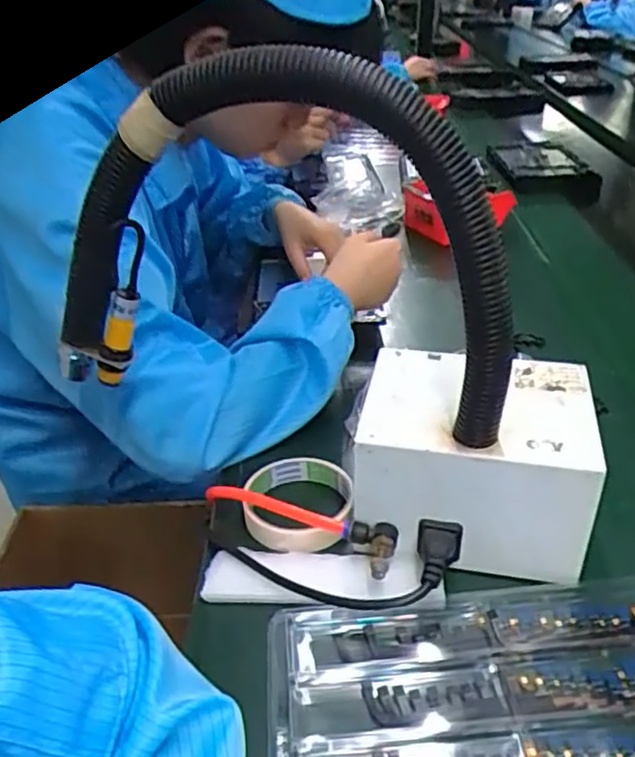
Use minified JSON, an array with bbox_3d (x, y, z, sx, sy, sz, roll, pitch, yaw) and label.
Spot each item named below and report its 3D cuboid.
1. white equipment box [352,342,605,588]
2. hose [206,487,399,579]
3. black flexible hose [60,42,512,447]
[{"bbox_3d":[0.110,0.056,0.488,0.156,0.101,0.129,6,33,11],"label":"white equipment box"},{"bbox_3d":[-0.014,0.100,0.490,0.162,0.032,0.036,20,38,31],"label":"hose"},{"bbox_3d":[-0.026,-0.073,0.408,0.289,0.219,0.045,7,34,10],"label":"black flexible hose"}]

